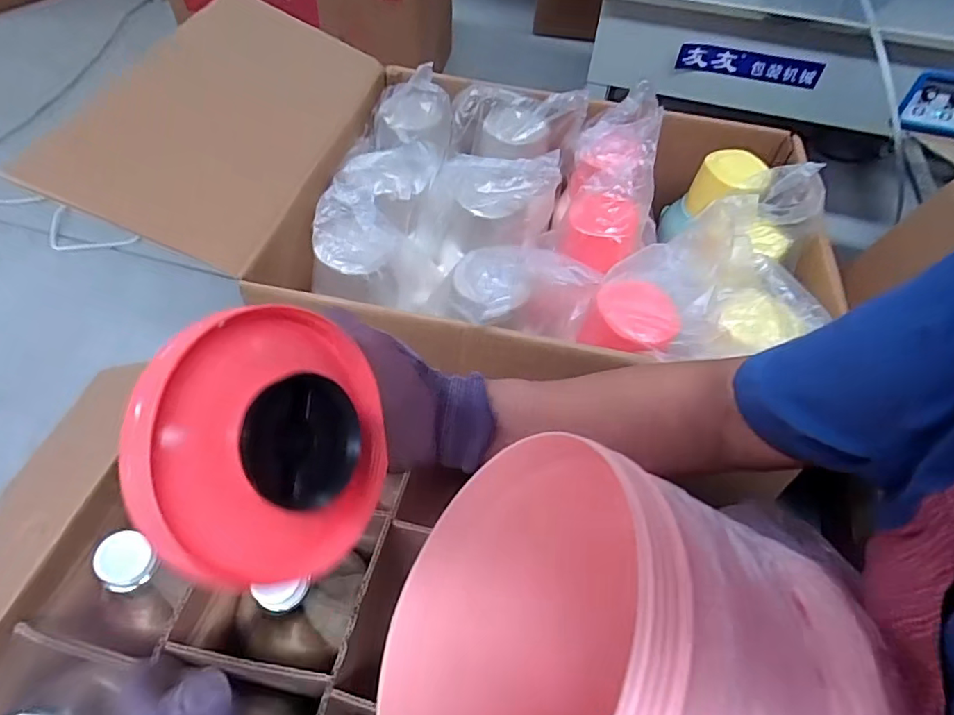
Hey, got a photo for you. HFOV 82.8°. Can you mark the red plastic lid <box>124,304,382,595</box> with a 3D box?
[{"bbox_3d":[-0.118,0.047,0.309,0.143,0.044,0.152,19,78,-23],"label":"red plastic lid"}]

